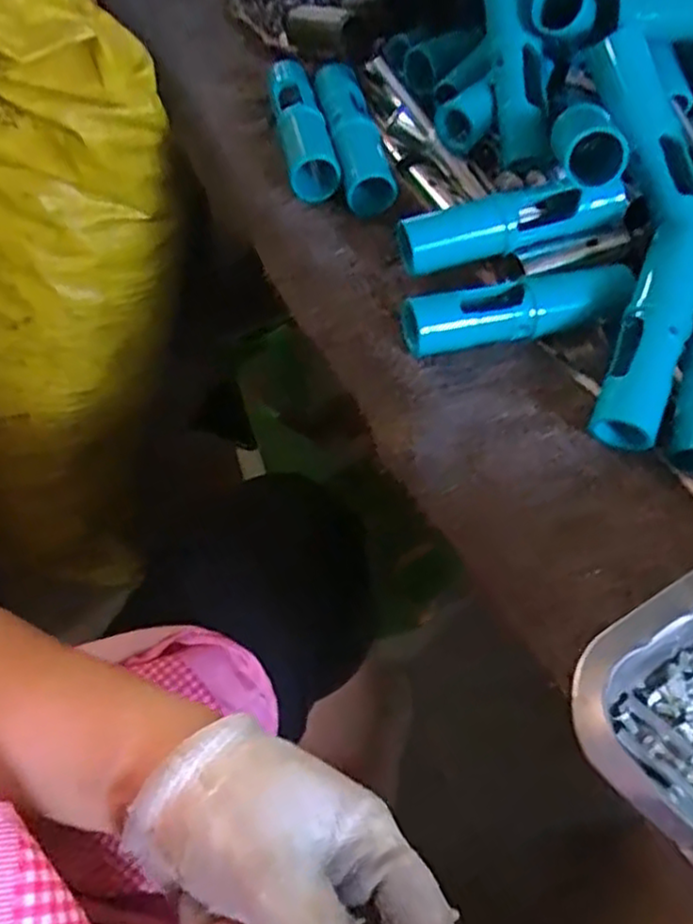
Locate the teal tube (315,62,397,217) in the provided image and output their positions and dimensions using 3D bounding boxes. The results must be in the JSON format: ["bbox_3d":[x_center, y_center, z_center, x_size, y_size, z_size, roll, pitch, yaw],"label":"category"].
[{"bbox_3d":[0.003,-0.210,0.452,0.032,0.029,0.129,-10,58,-6],"label":"teal tube"}]

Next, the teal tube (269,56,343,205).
[{"bbox_3d":[-0.029,-0.211,0.452,0.029,0.028,0.118,-9,58,-6],"label":"teal tube"}]

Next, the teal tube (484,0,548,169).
[{"bbox_3d":[0.098,-0.234,0.407,0.028,0.024,0.119,-10,100,-7],"label":"teal tube"}]

